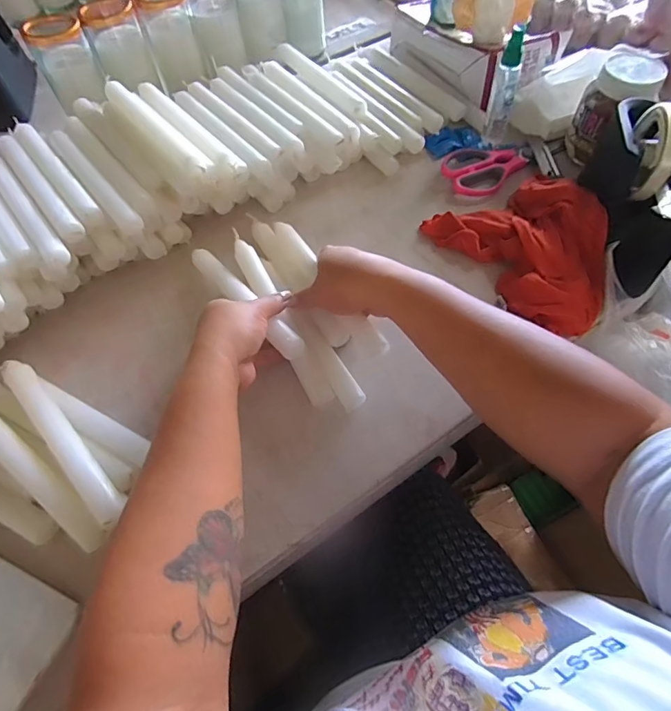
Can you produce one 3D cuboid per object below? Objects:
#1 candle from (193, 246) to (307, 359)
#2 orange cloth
[{"bbox_3d":[-0.095,-0.059,0.447,0.022,0.016,0.199,-34,53,-18],"label":"candle"},{"bbox_3d":[0.208,-0.120,0.468,0.130,0.049,0.189,-27,62,-13],"label":"orange cloth"}]

